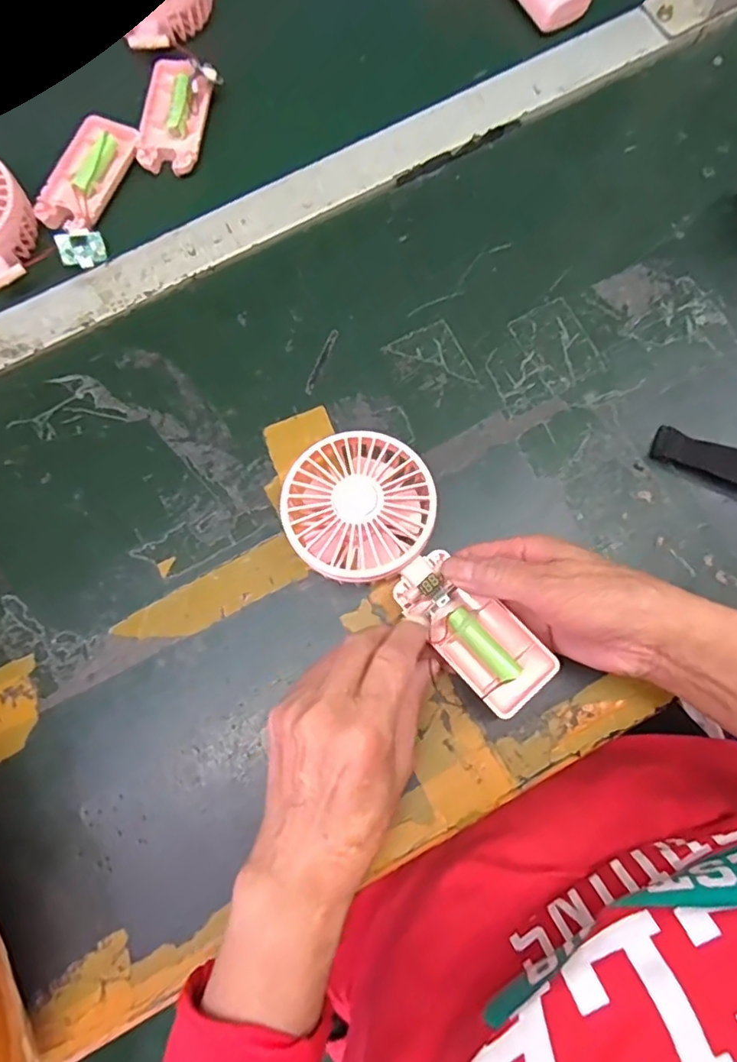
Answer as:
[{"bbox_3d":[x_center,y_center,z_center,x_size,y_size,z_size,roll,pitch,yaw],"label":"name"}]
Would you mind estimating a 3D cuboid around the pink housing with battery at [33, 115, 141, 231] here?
[{"bbox_3d":[-0.206,-0.261,0.419,0.048,0.009,0.092,21,79,6],"label":"pink housing with battery"}]

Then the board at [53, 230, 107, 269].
[{"bbox_3d":[-0.205,-0.202,0.411,0.031,0.004,0.025,-21,103,-19],"label":"board"}]

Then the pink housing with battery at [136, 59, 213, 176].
[{"bbox_3d":[-0.146,-0.314,0.430,0.046,0.018,0.091,9,78,3],"label":"pink housing with battery"}]

